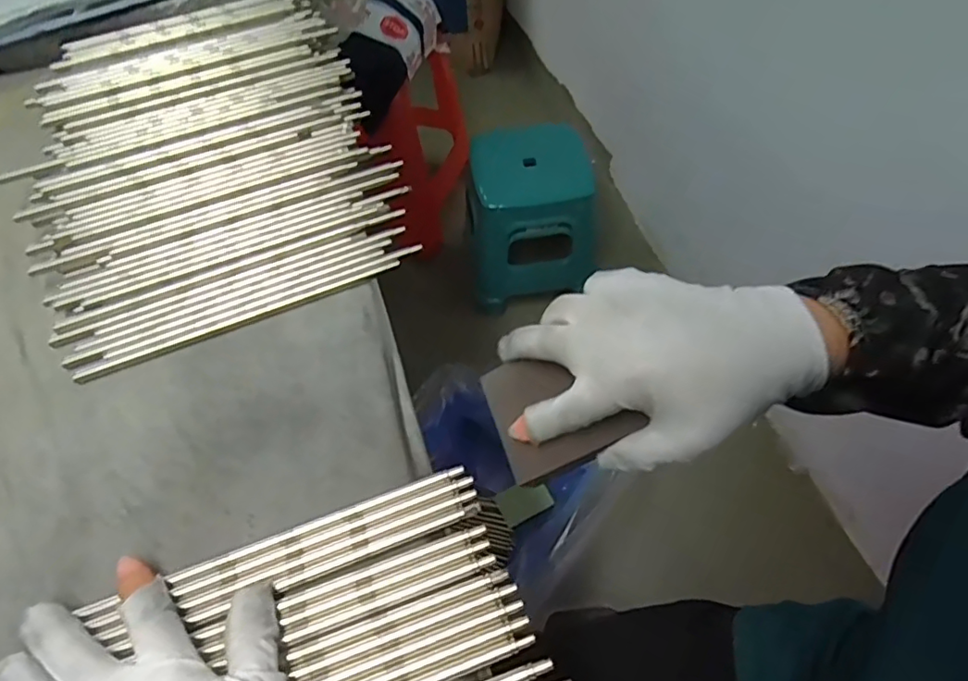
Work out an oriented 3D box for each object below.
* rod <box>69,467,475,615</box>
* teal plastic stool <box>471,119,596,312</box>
[{"bbox_3d":[-0.109,0.106,0.306,0.204,0.004,0.007,-19,56,-9],"label":"rod"},{"bbox_3d":[0.094,-0.263,1.227,0.262,0.296,0.228,-13,55,-5],"label":"teal plastic stool"}]

